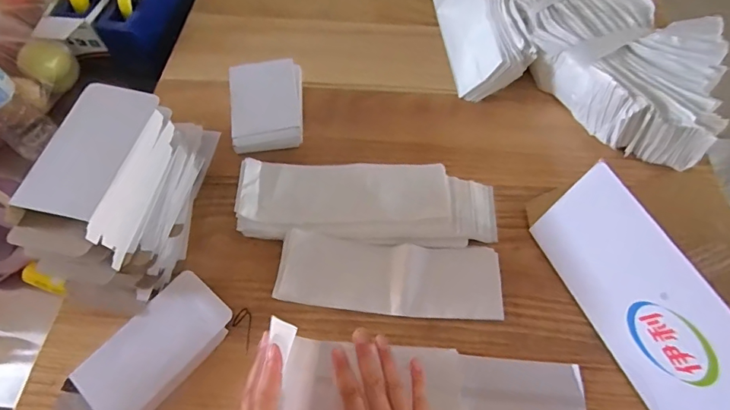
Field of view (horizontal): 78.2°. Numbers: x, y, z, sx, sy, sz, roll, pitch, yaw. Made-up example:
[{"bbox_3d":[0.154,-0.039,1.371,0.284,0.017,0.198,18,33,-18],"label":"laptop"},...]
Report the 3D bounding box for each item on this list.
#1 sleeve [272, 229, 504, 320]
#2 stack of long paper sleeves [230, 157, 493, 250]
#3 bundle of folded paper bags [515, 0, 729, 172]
[{"bbox_3d":[0.028,0.081,0.510,0.247,0.009,0.082,5,70,4],"label":"sleeve"},{"bbox_3d":[0.003,-0.004,0.545,0.309,0.033,0.104,3,61,4],"label":"stack of long paper sleeves"},{"bbox_3d":[0.339,-0.200,0.600,0.195,0.079,0.320,-32,64,-14],"label":"bundle of folded paper bags"}]

